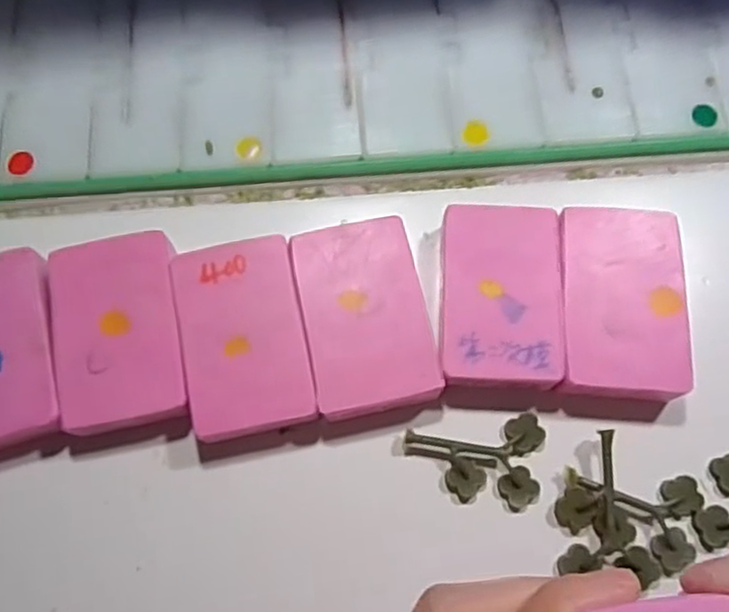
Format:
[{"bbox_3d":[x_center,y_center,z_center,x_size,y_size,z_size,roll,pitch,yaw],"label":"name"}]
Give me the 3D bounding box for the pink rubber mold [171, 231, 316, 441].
[{"bbox_3d":[-0.044,0.012,0.246,0.044,0.018,0.070,-11,68,-4],"label":"pink rubber mold"}]

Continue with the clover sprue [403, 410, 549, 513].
[{"bbox_3d":[0.042,0.057,0.238,0.048,0.007,0.031,-6,68,-2],"label":"clover sprue"}]

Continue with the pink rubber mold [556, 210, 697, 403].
[{"bbox_3d":[0.096,-0.001,0.250,0.045,0.020,0.071,4,68,2],"label":"pink rubber mold"}]

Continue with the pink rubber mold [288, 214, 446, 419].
[{"bbox_3d":[0.000,0.005,0.249,0.045,0.018,0.071,-11,68,-4],"label":"pink rubber mold"}]

